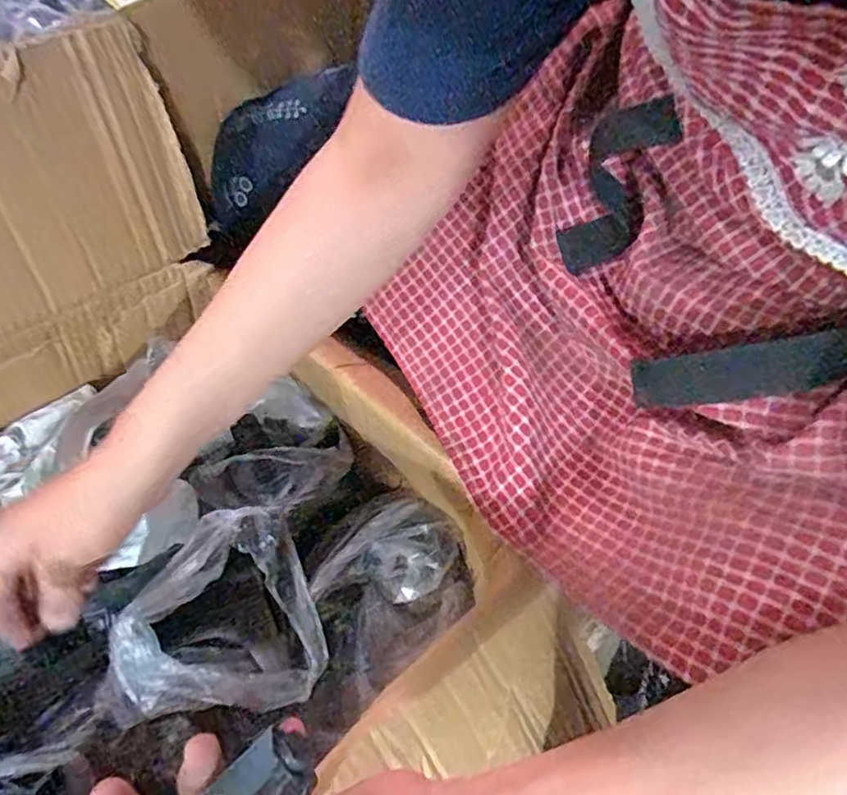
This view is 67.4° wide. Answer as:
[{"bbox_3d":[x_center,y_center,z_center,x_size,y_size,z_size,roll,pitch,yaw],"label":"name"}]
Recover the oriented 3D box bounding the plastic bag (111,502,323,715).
[{"bbox_3d":[-0.138,0.145,0.423,0.120,0.044,0.126,-17,55,-19],"label":"plastic bag"}]

